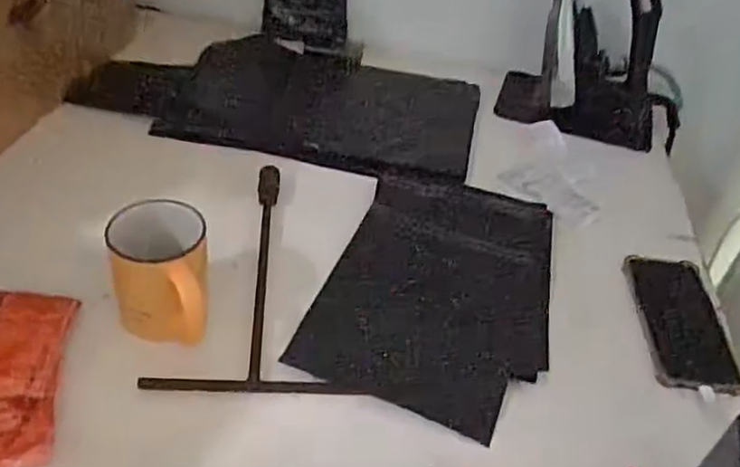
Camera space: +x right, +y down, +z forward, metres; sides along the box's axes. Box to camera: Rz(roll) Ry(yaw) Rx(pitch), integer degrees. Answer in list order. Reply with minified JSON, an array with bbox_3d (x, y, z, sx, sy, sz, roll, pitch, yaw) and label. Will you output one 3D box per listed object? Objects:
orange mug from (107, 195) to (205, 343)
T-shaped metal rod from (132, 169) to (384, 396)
[{"bbox_3d":[-0.172,0.041,0.559,0.074,0.089,0.097,-2,41,-12],"label":"orange mug"},{"bbox_3d":[-0.098,0.031,0.662,0.187,0.016,0.297,2,40,-7],"label":"T-shaped metal rod"}]

